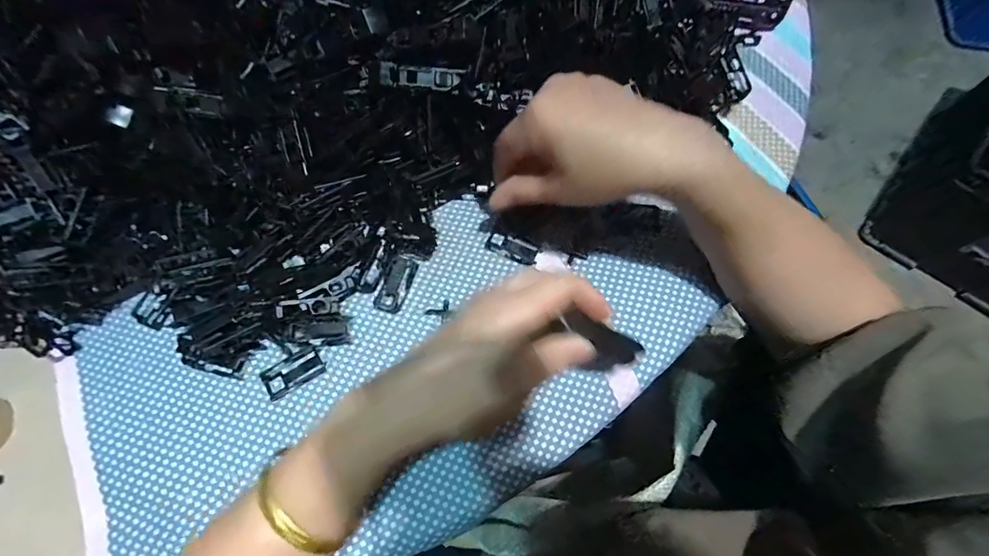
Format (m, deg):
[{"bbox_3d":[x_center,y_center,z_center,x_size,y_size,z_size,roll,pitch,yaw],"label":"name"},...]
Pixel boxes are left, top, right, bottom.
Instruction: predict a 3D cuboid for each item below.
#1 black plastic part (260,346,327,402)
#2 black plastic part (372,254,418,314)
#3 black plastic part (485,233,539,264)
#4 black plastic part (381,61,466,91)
[{"bbox_3d":[-0.134,0.062,0.281,0.038,0.004,0.022,-31,71,-10],"label":"black plastic part"},{"bbox_3d":[-0.070,0.004,0.301,0.020,0.005,0.040,16,70,8],"label":"black plastic part"},{"bbox_3d":[0.013,-0.022,0.312,0.039,0.004,0.016,20,71,9],"label":"black plastic part"},{"bbox_3d":[-0.049,-0.137,0.290,0.056,0.008,0.016,-1,108,-3],"label":"black plastic part"}]

